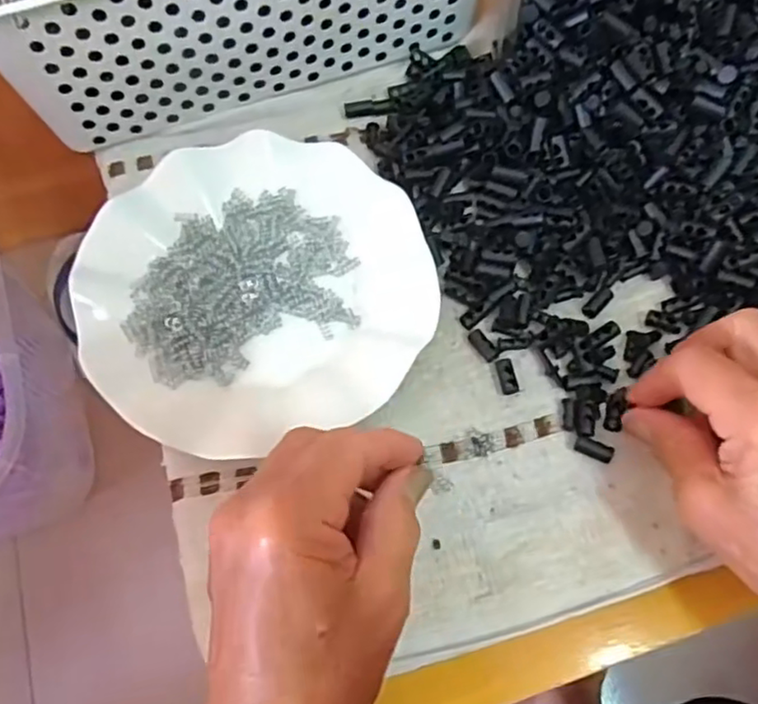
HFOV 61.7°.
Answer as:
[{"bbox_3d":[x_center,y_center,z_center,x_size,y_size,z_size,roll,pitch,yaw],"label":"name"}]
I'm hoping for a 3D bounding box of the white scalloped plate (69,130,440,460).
[{"bbox_3d":[-0.066,-0.036,0.345,0.179,0.018,0.173,0,70,0],"label":"white scalloped plate"}]

